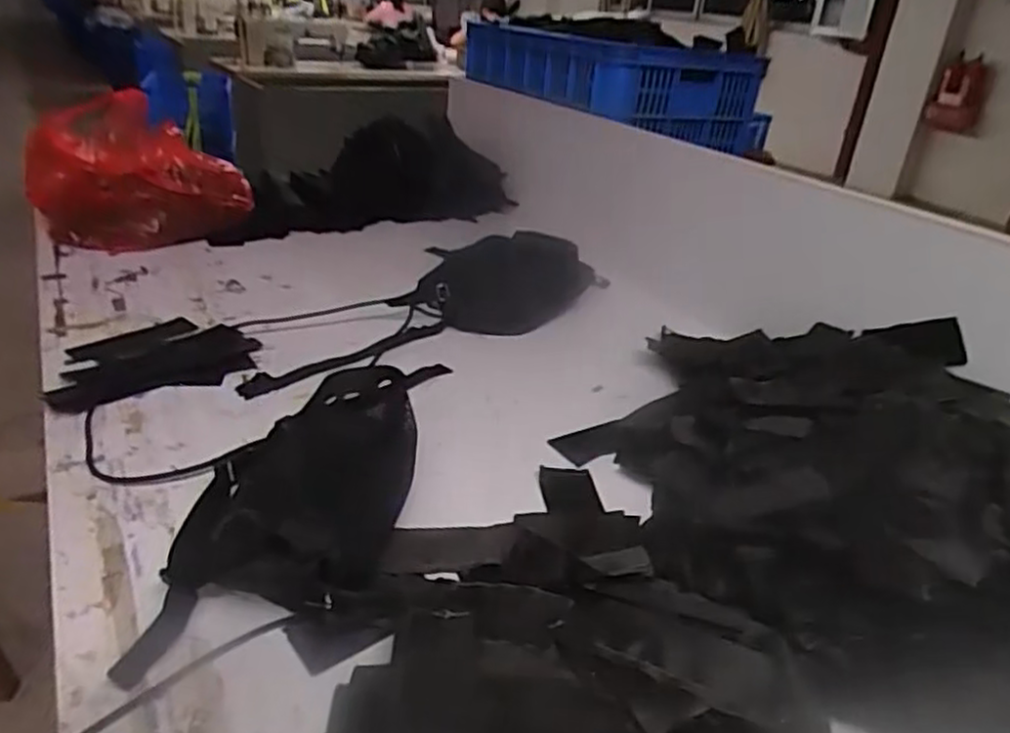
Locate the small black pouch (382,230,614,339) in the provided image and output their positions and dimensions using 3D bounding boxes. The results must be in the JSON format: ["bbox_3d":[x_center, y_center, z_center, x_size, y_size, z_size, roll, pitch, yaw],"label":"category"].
[{"bbox_3d":[0.004,-0.132,1.081,0.266,0.086,0.266,9,28,7],"label":"small black pouch"}]

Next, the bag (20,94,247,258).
[{"bbox_3d":[-0.636,-0.342,1.265,0.227,0.217,0.317,28,35,37],"label":"bag"}]

